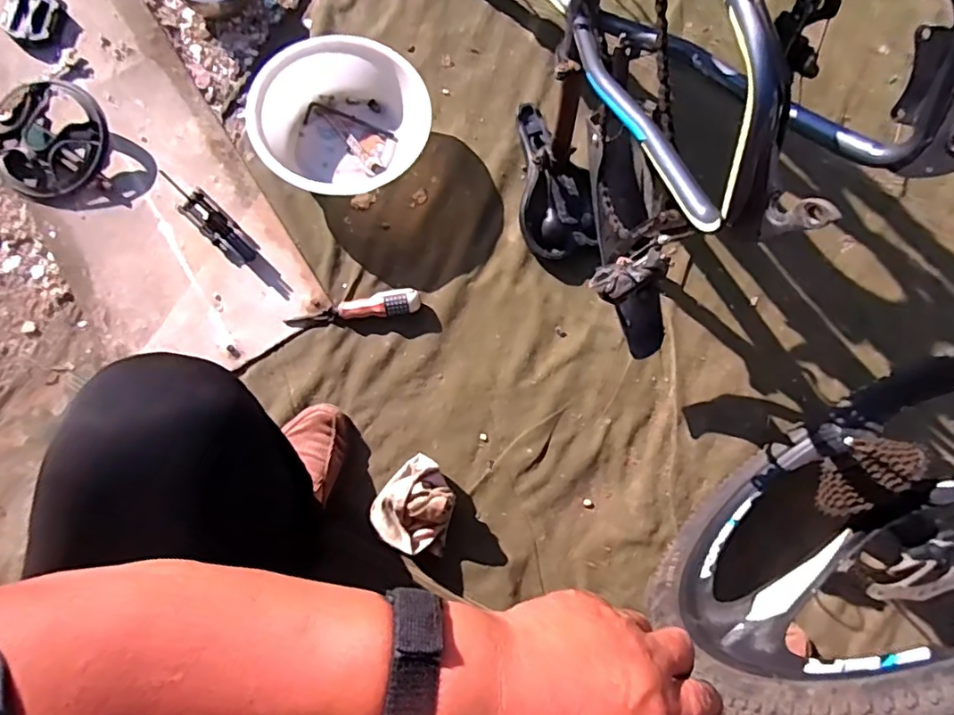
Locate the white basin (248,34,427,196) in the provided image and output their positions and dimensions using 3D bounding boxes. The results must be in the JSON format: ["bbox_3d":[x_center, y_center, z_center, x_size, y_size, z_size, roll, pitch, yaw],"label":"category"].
[{"bbox_3d":[-0.202,-0.364,0.837,0.249,0.089,0.222,-9,81,-6],"label":"white basin"}]

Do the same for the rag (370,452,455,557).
[{"bbox_3d":[-0.073,0.199,0.746,0.111,0.065,0.113,38,80,2],"label":"rag"}]

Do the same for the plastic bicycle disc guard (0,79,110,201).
[{"bbox_3d":[-0.622,-0.314,0.820,0.163,0.028,0.163,0,92,-1],"label":"plastic bicycle disc guard"}]

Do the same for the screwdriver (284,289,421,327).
[{"bbox_3d":[-0.175,-0.071,0.808,0.187,0.024,0.035,-7,79,-7],"label":"screwdriver"}]

